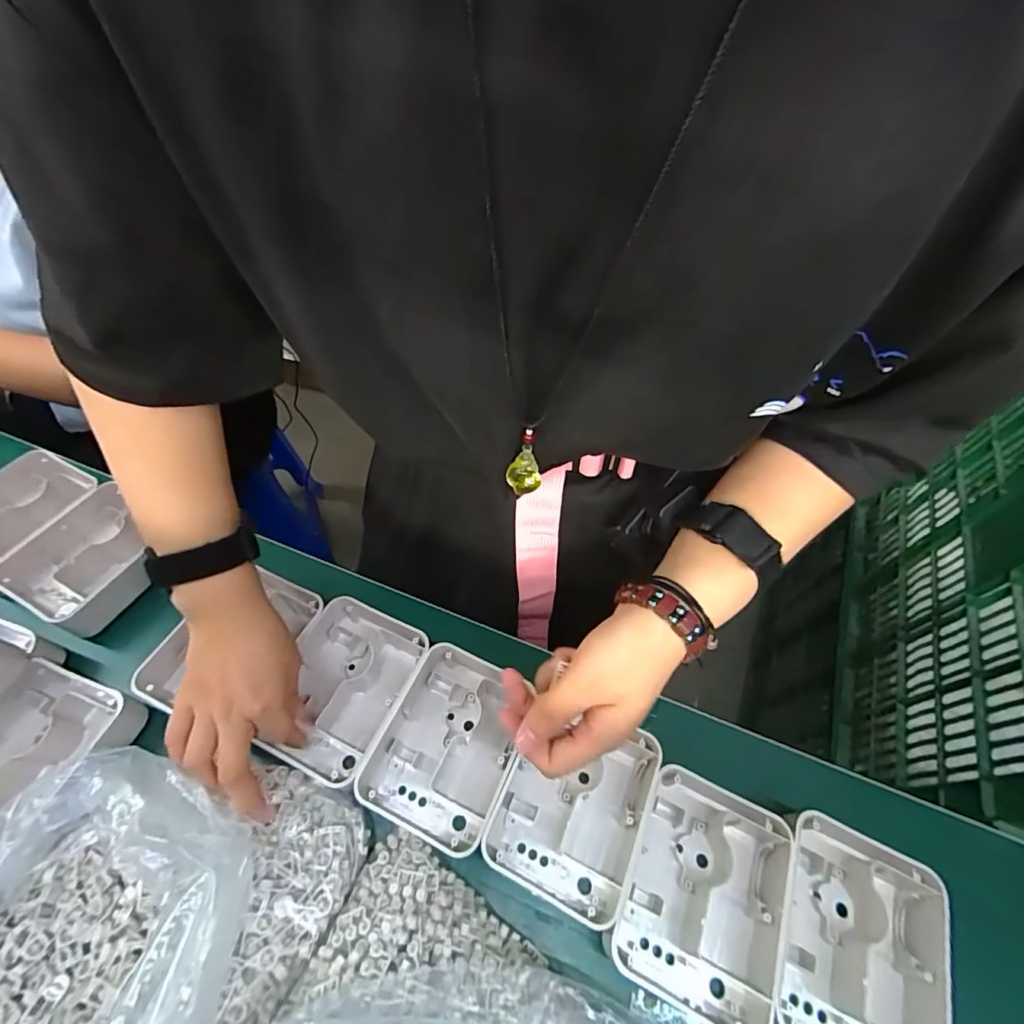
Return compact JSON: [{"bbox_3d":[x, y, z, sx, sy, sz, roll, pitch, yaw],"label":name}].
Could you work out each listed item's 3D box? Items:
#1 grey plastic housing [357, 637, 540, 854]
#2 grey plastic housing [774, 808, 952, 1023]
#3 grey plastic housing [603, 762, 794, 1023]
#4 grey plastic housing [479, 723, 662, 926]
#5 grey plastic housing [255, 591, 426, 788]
[{"bbox_3d":[-0.047,0.181,0.383,0.102,0.040,0.126,22,58,11],"label":"grey plastic housing"},{"bbox_3d":[0.224,0.280,0.319,0.100,0.038,0.132,24,58,12],"label":"grey plastic housing"},{"bbox_3d":[0.130,0.255,0.334,0.100,0.034,0.135,22,58,10],"label":"grey plastic housing"},{"bbox_3d":[0.045,0.214,0.361,0.101,0.040,0.122,23,58,11],"label":"grey plastic housing"},{"bbox_3d":[-0.140,0.144,0.402,0.102,0.042,0.128,22,58,10],"label":"grey plastic housing"}]

